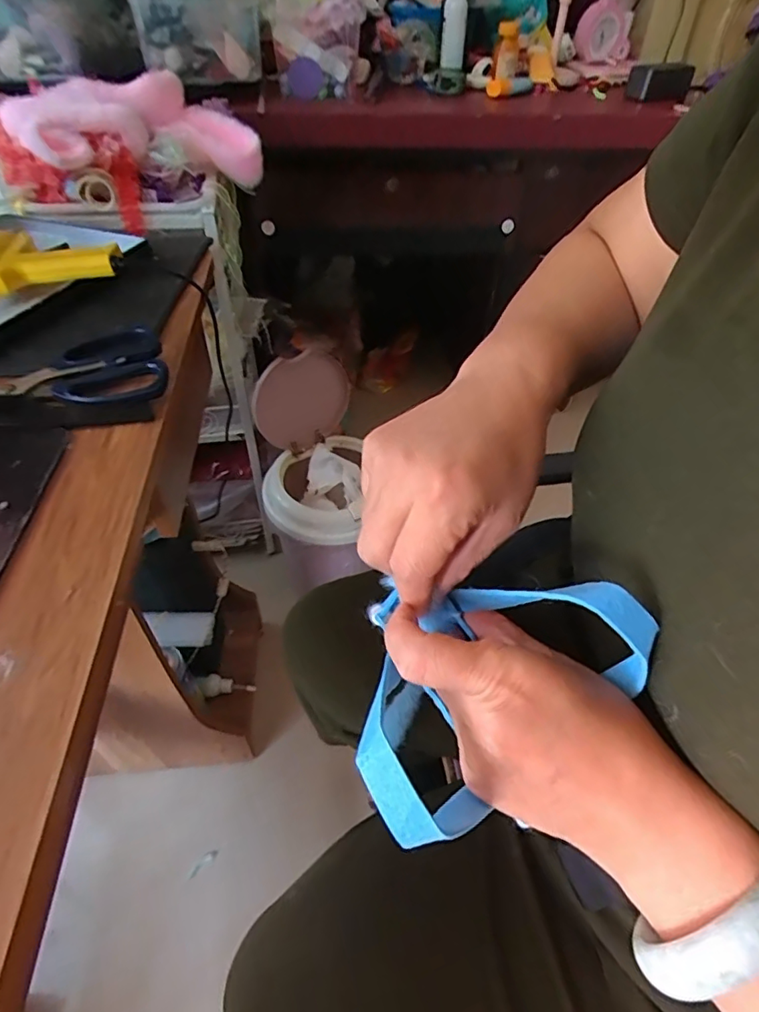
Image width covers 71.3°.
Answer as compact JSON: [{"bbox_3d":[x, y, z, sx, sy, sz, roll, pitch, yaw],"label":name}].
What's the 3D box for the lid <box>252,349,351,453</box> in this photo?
[{"bbox_3d":[-0.130,-0.185,0.928,0.192,0.173,0.023,-35,57,-30],"label":"lid"}]

